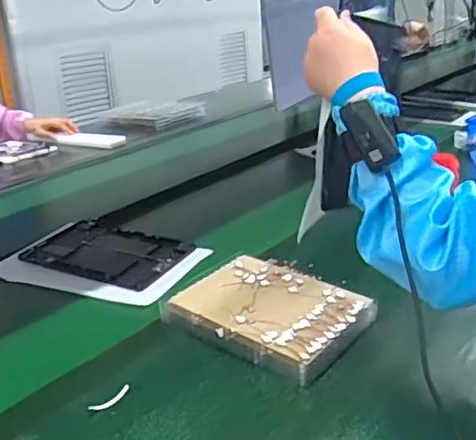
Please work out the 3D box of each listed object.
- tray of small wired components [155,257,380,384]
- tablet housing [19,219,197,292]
[{"bbox_3d":[0.038,0.109,0.709,0.218,0.038,0.170,16,29,40],"label":"tray of small wired components"},{"bbox_3d":[-0.204,0.049,0.914,0.249,0.008,0.155,10,25,30],"label":"tablet housing"}]

